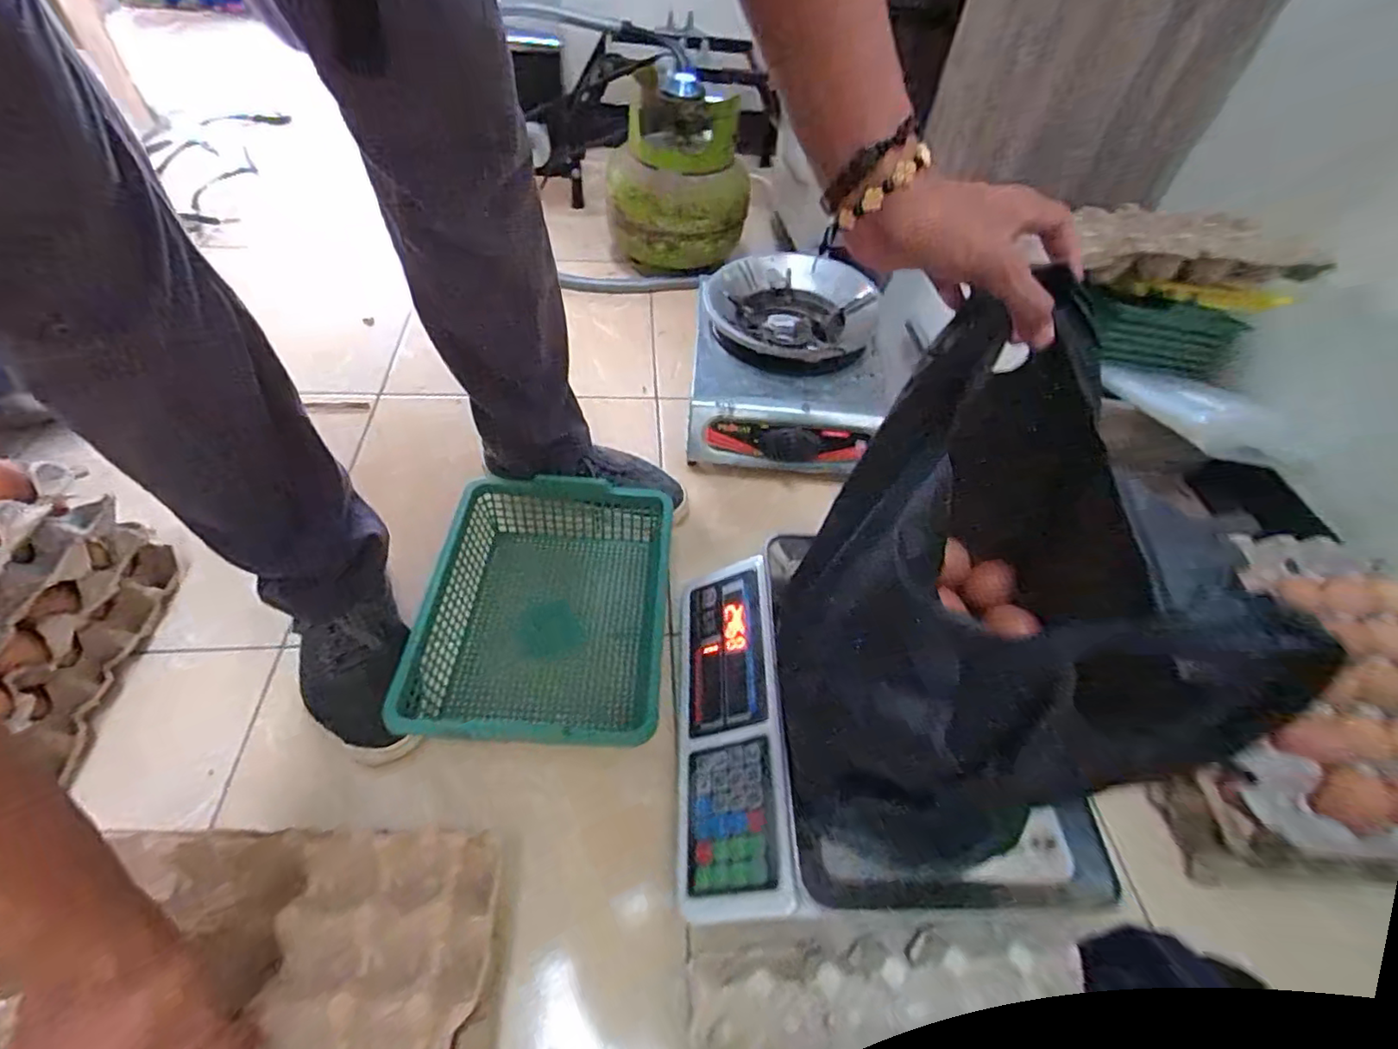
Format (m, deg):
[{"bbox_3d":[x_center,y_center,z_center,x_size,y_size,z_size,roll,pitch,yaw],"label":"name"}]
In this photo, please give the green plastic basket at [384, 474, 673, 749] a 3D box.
[{"bbox_3d":[-0.156,0.088,0.623,0.236,0.085,0.284,3,50,-4],"label":"green plastic basket"}]

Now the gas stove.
[{"bbox_3d":[0.128,-0.241,0.857,0.270,0.132,0.348,5,50,-3],"label":"gas stove"}]

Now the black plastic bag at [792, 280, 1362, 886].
[{"bbox_3d":[0.179,0.064,0.414,0.182,0.297,0.245,3,50,-4],"label":"black plastic bag"}]

